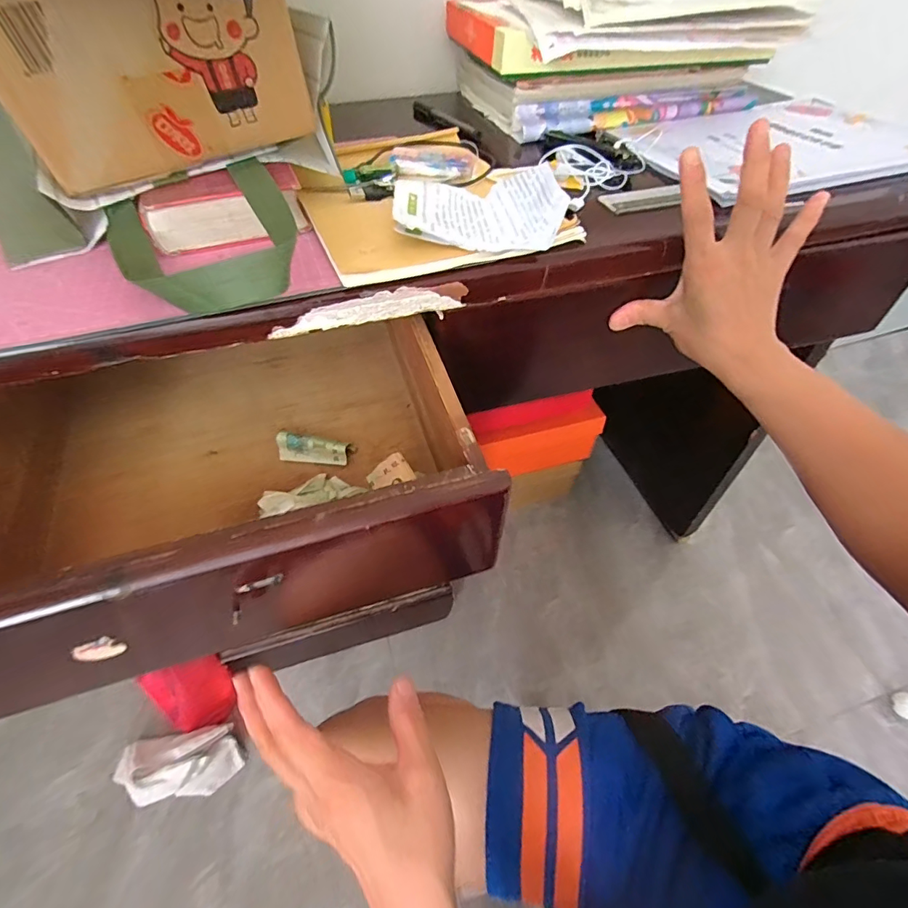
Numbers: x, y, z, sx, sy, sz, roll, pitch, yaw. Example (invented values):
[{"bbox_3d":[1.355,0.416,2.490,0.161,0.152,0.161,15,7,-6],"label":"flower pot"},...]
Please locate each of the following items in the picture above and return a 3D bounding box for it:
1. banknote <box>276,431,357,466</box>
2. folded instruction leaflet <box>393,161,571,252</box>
[{"bbox_3d":[-0.127,-0.005,0.420,0.068,0.017,0.021,2,50,2],"label":"banknote"},{"bbox_3d":[0.015,-0.195,0.353,0.117,0.033,0.095,-4,50,-2],"label":"folded instruction leaflet"}]

